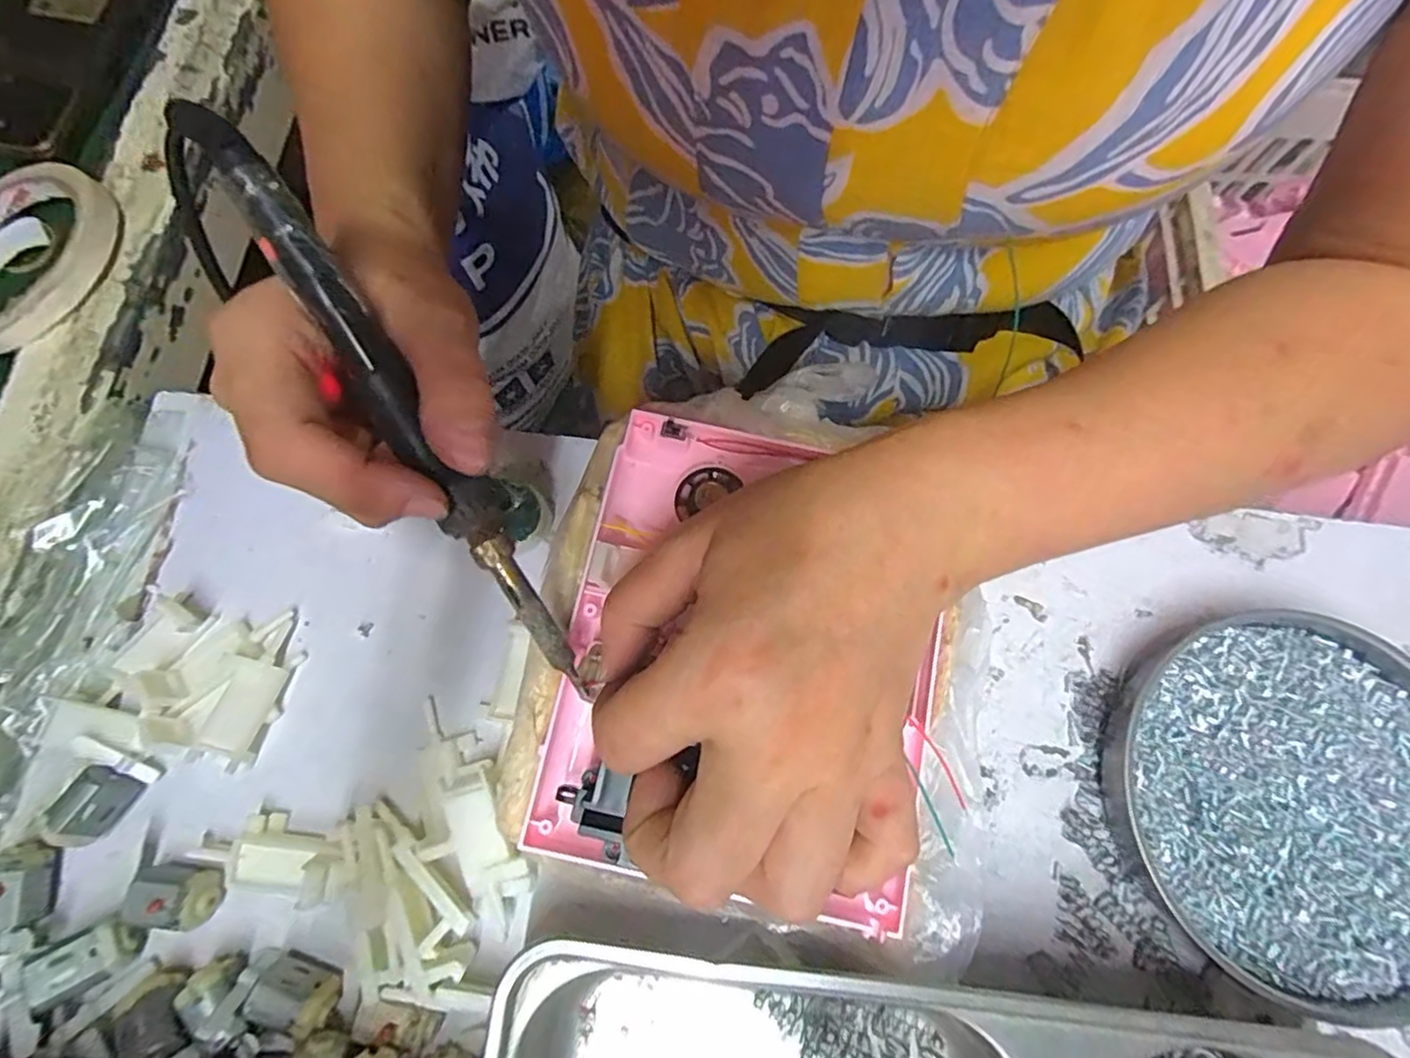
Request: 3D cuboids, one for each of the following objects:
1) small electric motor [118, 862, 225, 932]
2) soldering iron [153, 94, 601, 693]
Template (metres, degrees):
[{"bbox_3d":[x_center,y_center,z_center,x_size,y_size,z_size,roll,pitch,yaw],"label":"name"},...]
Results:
[{"bbox_3d":[-0.199,0.137,0.238,0.030,0.017,0.019,5,74,1],"label":"small electric motor"},{"bbox_3d":[-0.088,-0.032,0.191,0.017,0.015,0.192,-33,101,-9],"label":"soldering iron"}]

